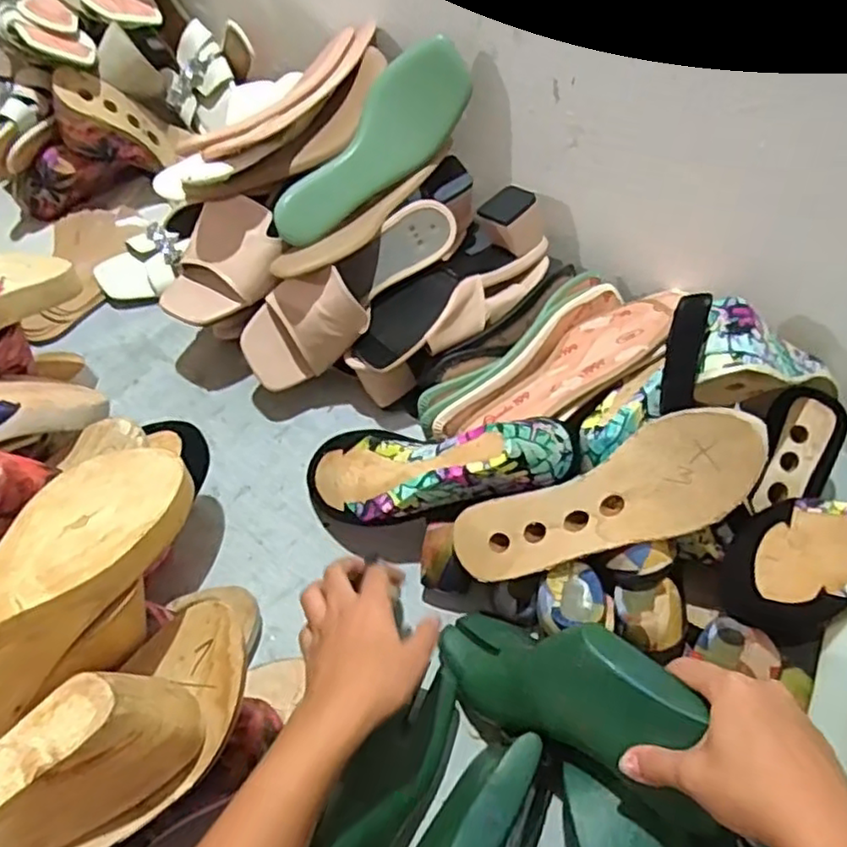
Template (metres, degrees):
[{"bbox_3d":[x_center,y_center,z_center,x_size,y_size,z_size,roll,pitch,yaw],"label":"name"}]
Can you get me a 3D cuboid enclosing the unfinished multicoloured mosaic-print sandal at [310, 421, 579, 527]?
[{"bbox_3d":[0.003,0.037,0.560,0.226,0.081,0.076,-8,52,22],"label":"unfinished multicoloured mosaic-print sandal"}]

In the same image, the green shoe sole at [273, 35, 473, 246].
[{"bbox_3d":[-0.048,-0.255,0.638,0.219,0.078,0.036,-44,34,5],"label":"green shoe sole"}]

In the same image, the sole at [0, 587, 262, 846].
[{"bbox_3d":[-0.200,0.182,0.333,0.087,0.094,0.299,31,38,20],"label":"sole"}]

